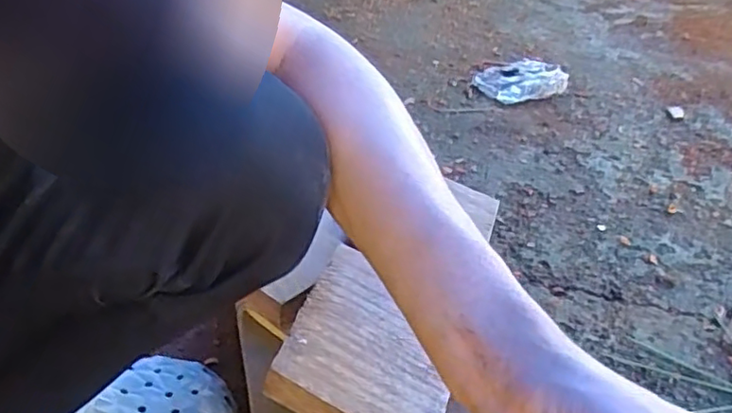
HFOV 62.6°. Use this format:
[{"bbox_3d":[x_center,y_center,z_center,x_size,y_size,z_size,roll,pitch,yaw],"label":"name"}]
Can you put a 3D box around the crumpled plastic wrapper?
[{"bbox_3d":[0.305,-0.248,1.191,0.166,0.019,0.145,-15,39,-12],"label":"crumpled plastic wrapper"}]

